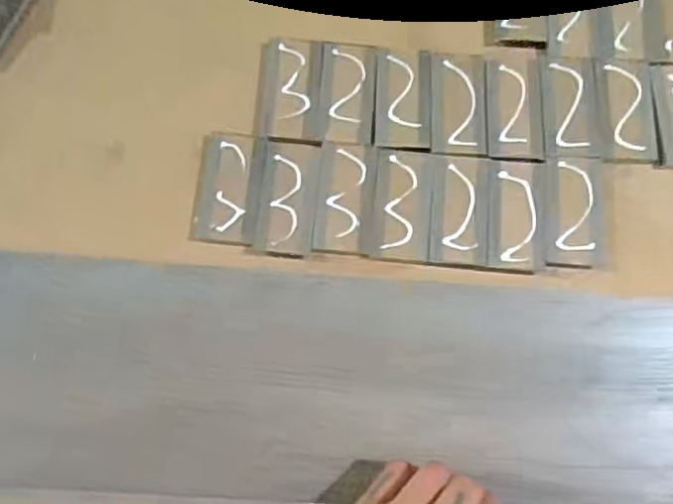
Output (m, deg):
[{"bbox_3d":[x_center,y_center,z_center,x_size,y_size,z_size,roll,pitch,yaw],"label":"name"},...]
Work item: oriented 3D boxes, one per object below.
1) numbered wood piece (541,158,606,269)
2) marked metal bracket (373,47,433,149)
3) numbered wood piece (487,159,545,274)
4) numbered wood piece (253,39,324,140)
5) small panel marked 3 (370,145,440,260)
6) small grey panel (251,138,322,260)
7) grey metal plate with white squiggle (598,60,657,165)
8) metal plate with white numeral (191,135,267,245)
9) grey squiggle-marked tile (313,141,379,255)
[{"bbox_3d":[0.167,-0.028,0.450,0.044,0.005,0.078,4,76,0],"label":"numbered wood piece"},{"bbox_3d":[0.049,-0.115,0.470,0.041,0.004,0.080,2,76,0],"label":"marked metal bracket"},{"bbox_3d":[0.126,-0.027,0.447,0.038,0.004,0.081,5,76,1],"label":"numbered wood piece"},{"bbox_3d":[-0.035,-0.122,0.474,0.045,0.006,0.081,3,76,0],"label":"numbered wood piece"},{"bbox_3d":[0.047,-0.034,0.448,0.043,0.004,0.080,6,76,1],"label":"small panel marked 3"},{"bbox_3d":[-0.034,-0.039,0.449,0.040,0.004,0.081,7,76,1],"label":"small grey panel"},{"bbox_3d":[0.214,-0.104,0.468,0.040,0.004,0.077,2,76,0],"label":"grey metal plate with white squiggle"},{"bbox_3d":[-0.076,-0.046,0.453,0.043,0.007,0.079,7,76,1],"label":"metal plate with white numeral"},{"bbox_3d":[0.006,-0.039,0.449,0.039,0.004,0.080,7,76,1],"label":"grey squiggle-marked tile"}]

